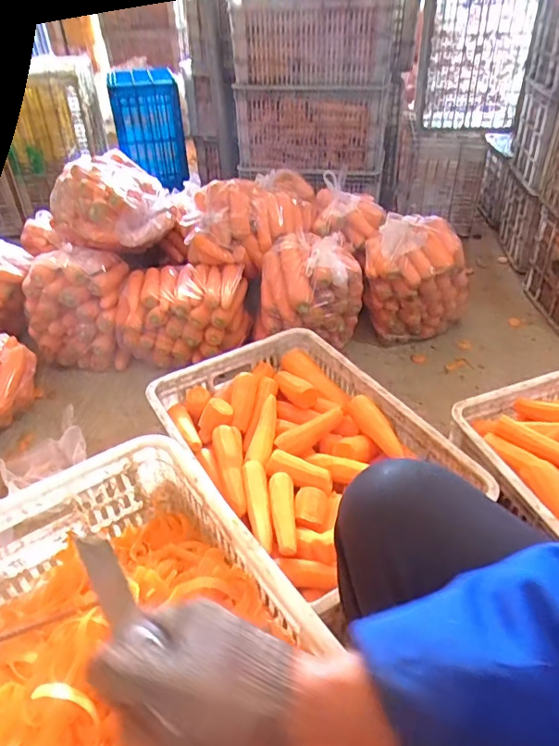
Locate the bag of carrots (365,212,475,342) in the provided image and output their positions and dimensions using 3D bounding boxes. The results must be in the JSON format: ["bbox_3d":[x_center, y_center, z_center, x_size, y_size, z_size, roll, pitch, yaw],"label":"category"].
[{"bbox_3d":[0.361,-0.243,1.379,0.273,0.283,0.204,4,39,9],"label":"bag of carrots"}]

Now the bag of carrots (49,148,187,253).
[{"bbox_3d":[-0.454,-0.484,1.493,0.261,0.188,0.309,11,40,16],"label":"bag of carrots"}]

